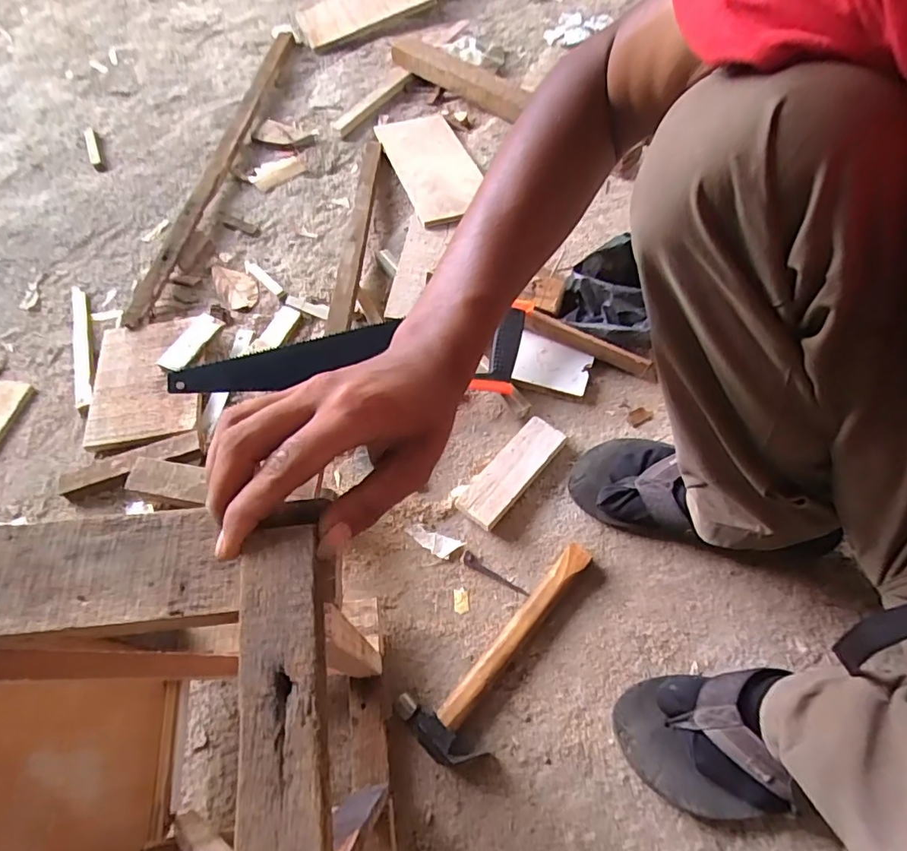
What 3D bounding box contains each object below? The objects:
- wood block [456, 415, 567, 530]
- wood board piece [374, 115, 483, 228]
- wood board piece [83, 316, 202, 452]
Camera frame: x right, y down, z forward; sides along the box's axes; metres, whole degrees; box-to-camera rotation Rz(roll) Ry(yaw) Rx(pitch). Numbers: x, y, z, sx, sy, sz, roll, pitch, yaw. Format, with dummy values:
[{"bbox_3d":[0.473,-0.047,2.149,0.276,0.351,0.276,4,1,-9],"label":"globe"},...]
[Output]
[{"bbox_3d":[0.071,0.054,0.623,0.051,0.025,0.150,35,67,21],"label":"wood block"},{"bbox_3d":[-0.035,-0.458,0.920,0.133,0.016,0.338,-16,53,-8],"label":"wood board piece"},{"bbox_3d":[-0.427,-0.067,0.738,0.141,0.028,0.208,-9,59,-2],"label":"wood board piece"}]

